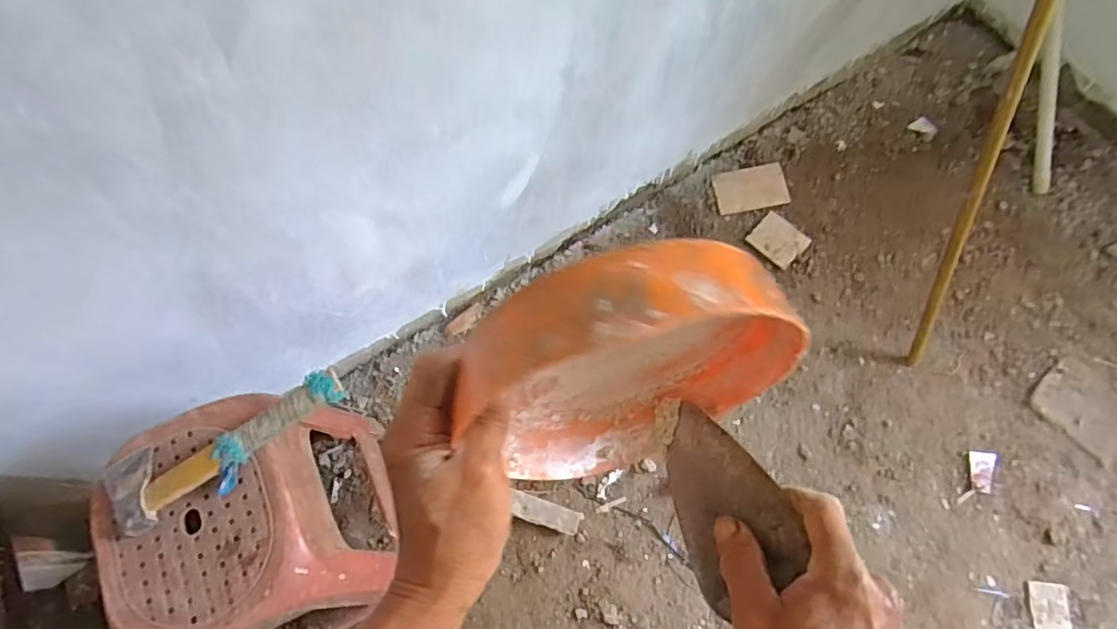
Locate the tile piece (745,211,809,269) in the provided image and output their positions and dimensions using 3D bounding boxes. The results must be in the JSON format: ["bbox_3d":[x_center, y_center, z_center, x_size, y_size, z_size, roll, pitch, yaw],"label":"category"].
[{"bbox_3d":[0.583,-0.196,1.496,0.132,0.011,0.119,42,74,15],"label":"tile piece"}]

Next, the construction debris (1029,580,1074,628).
[{"bbox_3d":[1.032,0.620,1.179,0.075,0.014,0.107,7,68,3],"label":"construction debris"}]

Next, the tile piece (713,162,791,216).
[{"bbox_3d":[0.527,-0.343,1.545,0.195,0.015,0.129,-9,68,-3],"label":"tile piece"}]

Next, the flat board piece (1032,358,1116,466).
[{"bbox_3d":[1.219,0.211,1.297,0.177,0.015,0.199,-42,74,-15],"label":"flat board piece"}]

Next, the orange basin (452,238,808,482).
[{"bbox_3d":[0.049,0.033,0.331,0.173,0.200,0.072,-21,70,-7],"label":"orange basin"}]

